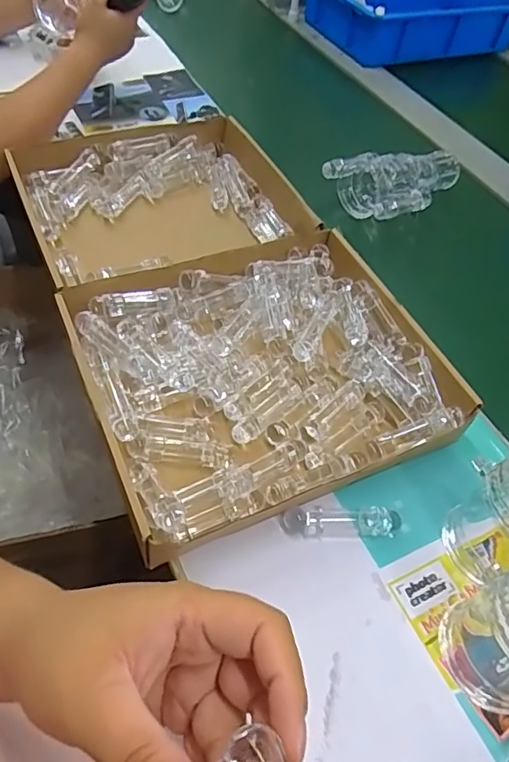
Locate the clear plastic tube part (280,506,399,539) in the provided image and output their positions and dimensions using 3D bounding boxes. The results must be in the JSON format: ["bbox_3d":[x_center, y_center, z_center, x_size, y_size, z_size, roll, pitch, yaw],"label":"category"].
[{"bbox_3d":[0.073,0.117,0.455,0.094,0.018,0.021,1,53,-5],"label":"clear plastic tube part"}]

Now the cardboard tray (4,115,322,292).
[{"bbox_3d":[-0.112,-0.215,0.697,0.326,0.071,0.287,-17,57,-19],"label":"cardboard tray"}]

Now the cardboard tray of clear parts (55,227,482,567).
[{"bbox_3d":[0.006,-0.013,0.530,0.314,0.057,0.269,-18,56,-18],"label":"cardboard tray of clear parts"}]

